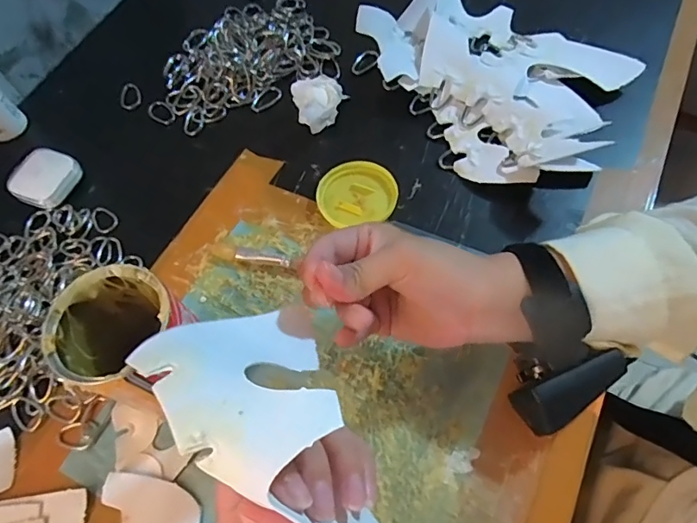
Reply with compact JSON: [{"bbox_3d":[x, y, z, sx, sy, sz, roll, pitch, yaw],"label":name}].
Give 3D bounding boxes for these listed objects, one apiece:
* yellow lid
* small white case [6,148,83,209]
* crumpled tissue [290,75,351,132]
[{"bbox_3d":[0.006,-0.059,0.411,0.066,0.010,0.057,-5,63,1],"label":"yellow lid"},{"bbox_3d":[-0.271,-0.075,0.433,0.044,0.016,0.052,18,66,12],"label":"small white case"},{"bbox_3d":[-0.023,-0.141,0.440,0.047,0.033,0.043,-15,64,-4],"label":"crumpled tissue"}]

